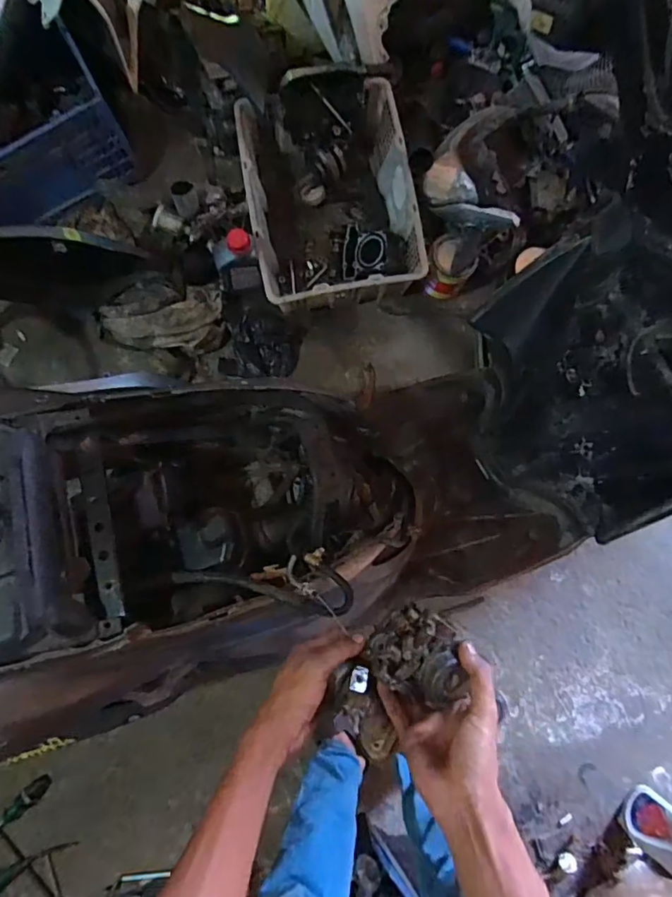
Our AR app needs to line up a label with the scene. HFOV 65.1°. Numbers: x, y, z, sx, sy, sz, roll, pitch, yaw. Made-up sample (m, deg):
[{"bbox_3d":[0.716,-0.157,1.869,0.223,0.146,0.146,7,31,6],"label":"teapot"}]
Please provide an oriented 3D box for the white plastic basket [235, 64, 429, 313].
[{"bbox_3d":[-0.014,-0.576,1.220,0.356,0.194,0.478,-9,84,-2],"label":"white plastic basket"}]

